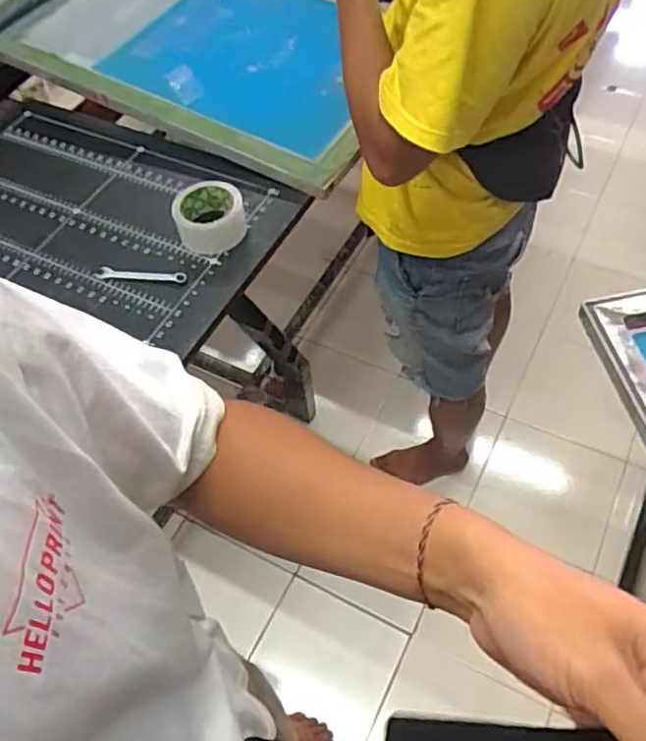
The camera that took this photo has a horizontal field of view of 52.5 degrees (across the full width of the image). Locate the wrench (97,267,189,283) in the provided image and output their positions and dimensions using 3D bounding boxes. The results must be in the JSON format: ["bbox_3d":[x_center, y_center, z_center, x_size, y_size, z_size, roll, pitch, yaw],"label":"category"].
[{"bbox_3d":[-0.254,-0.132,0.916,0.125,0.011,0.018,3,56,7],"label":"wrench"}]

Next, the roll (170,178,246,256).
[{"bbox_3d":[-0.165,-0.225,0.951,0.101,0.047,0.109,-10,55,-2],"label":"roll"}]

